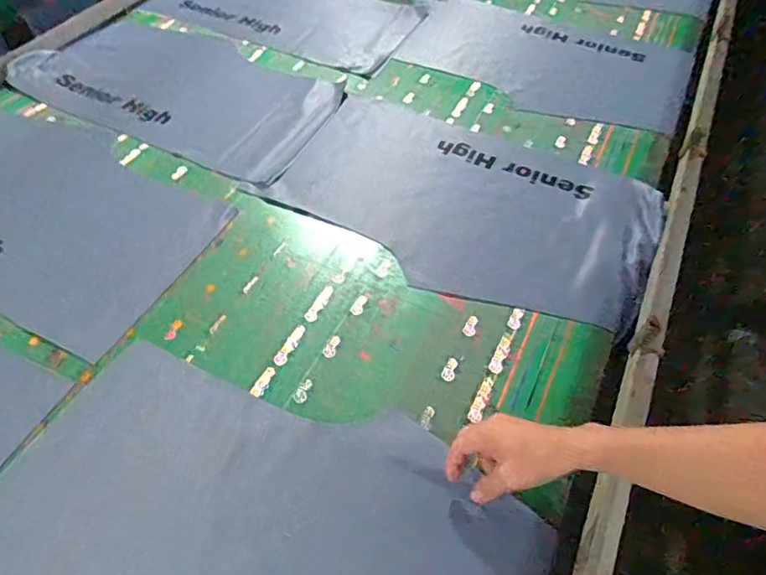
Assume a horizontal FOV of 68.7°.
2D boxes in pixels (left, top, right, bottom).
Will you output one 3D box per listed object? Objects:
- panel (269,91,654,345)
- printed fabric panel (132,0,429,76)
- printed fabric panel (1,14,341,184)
[{"bbox_3d":[0.131,-0.147,0.912,0.591,0.011,0.363,23,55,14],"label":"panel"},{"bbox_3d":[-0.216,-0.666,1.313,0.587,0.041,0.371,21,54,13],"label":"printed fabric panel"},{"bbox_3d":[-0.408,-0.410,1.116,0.672,0.024,0.344,24,54,18],"label":"printed fabric panel"}]

